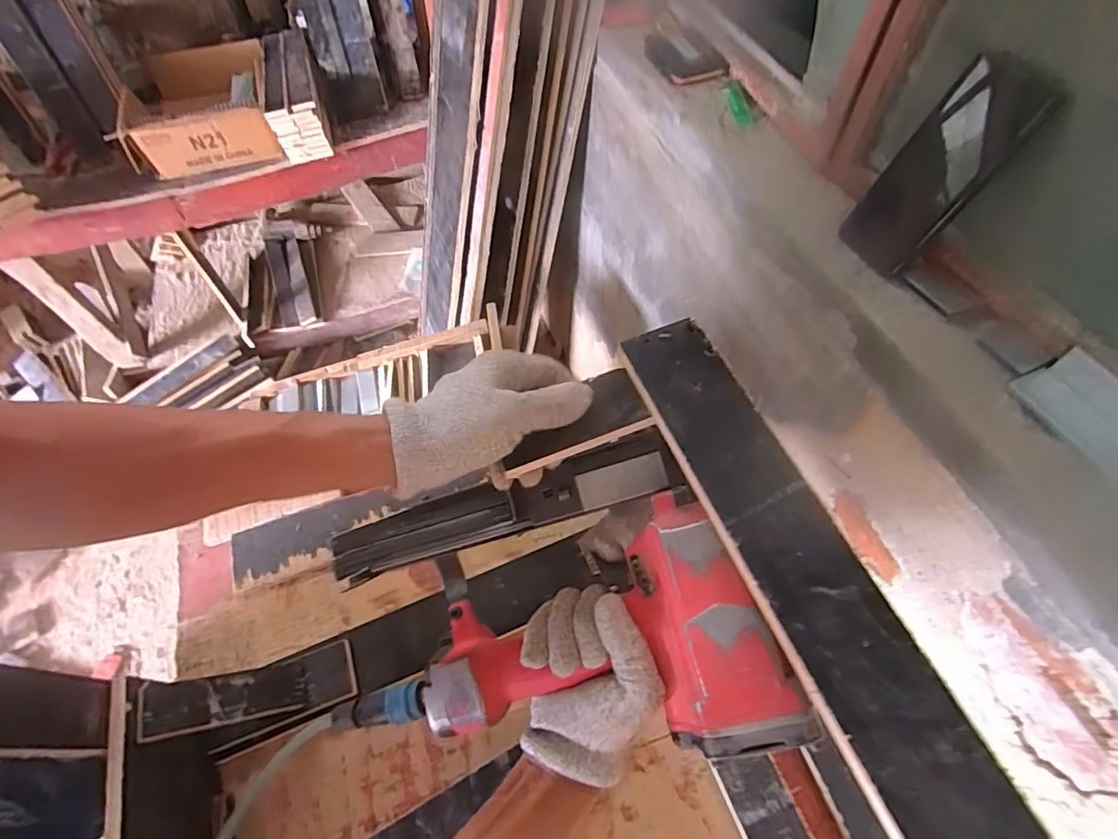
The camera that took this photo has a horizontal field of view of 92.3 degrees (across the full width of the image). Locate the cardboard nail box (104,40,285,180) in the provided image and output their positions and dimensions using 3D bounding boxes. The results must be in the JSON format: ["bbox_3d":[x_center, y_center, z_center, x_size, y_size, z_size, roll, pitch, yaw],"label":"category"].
[{"bbox_3d":[-0.827,-0.728,1.254,0.320,0.135,0.353,-12,58,-7],"label":"cardboard nail box"}]

